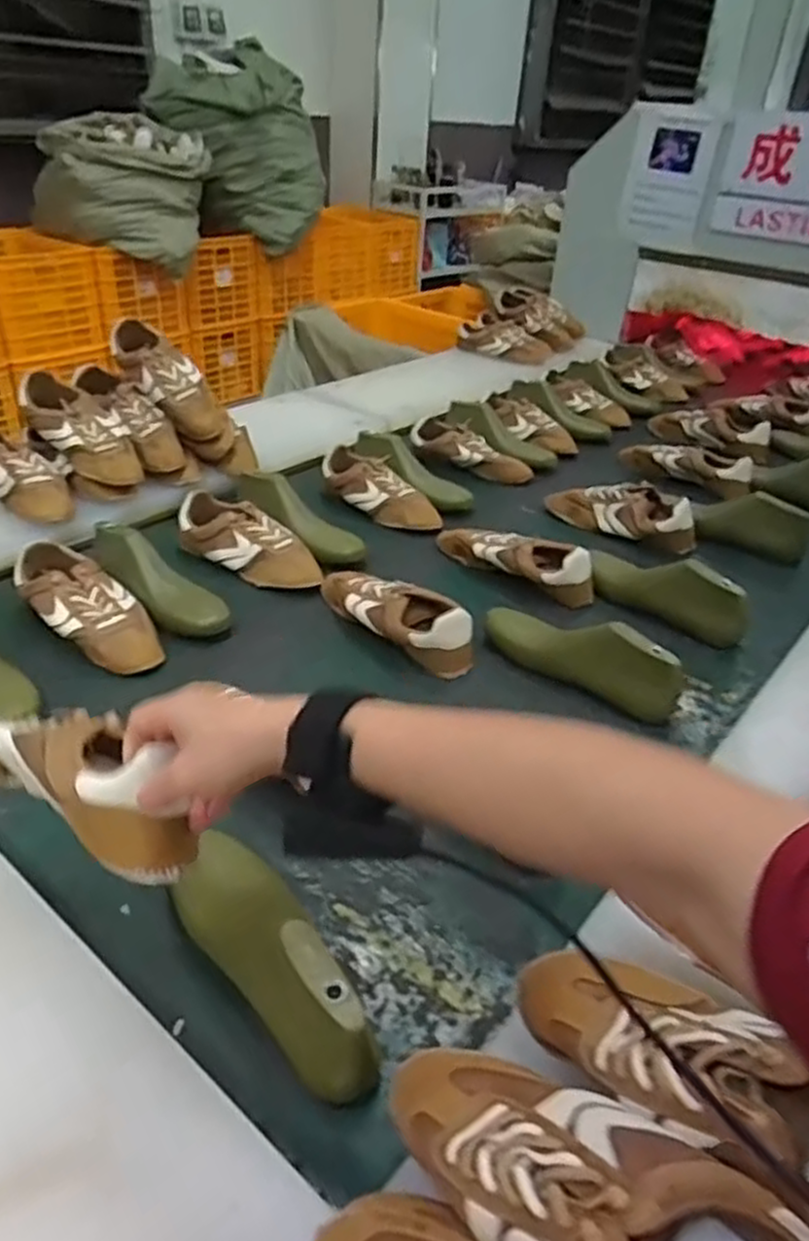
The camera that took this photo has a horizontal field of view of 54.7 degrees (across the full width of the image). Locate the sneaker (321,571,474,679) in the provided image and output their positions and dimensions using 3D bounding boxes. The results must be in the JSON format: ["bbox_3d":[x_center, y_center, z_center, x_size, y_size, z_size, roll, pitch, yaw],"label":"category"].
[{"bbox_3d":[-0.013,-0.012,0.952,0.086,0.069,0.223,-19,41,-30],"label":"sneaker"}]

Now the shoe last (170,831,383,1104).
[{"bbox_3d":[-0.091,0.234,0.568,0.079,0.073,0.223,-19,41,-30],"label":"shoe last"}]

